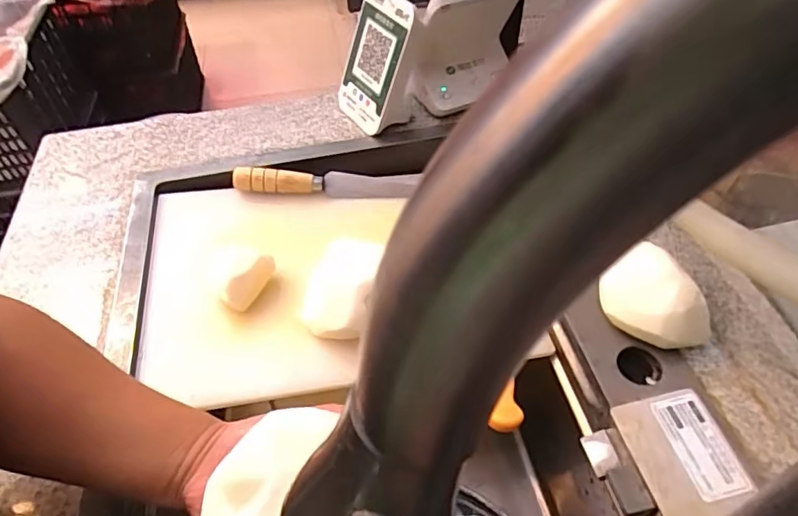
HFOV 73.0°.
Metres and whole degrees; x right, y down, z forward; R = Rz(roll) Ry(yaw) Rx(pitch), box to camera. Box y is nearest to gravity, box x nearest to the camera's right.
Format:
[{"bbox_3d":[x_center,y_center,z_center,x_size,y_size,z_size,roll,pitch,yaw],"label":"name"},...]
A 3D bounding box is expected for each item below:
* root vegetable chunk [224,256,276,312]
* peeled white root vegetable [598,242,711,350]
[{"bbox_3d":[-0.138,0.023,0.500,0.057,0.019,0.021,-49,58,-2],"label":"root vegetable chunk"},{"bbox_3d":[0.203,0.039,0.436,0.053,0.069,0.076,-23,52,-17],"label":"peeled white root vegetable"}]

